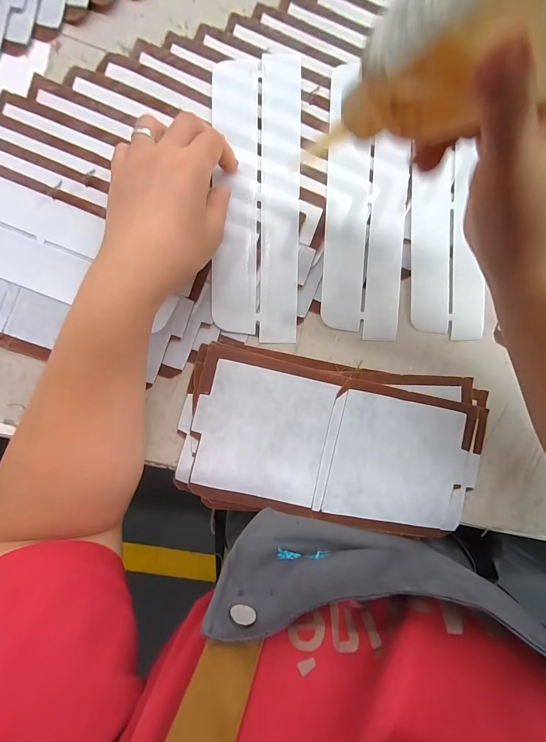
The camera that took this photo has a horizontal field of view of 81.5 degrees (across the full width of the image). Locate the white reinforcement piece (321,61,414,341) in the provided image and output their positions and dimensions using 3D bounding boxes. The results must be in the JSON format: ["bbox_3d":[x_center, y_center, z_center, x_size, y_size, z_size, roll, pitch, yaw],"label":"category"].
[{"bbox_3d":[0.078,-0.131,0.264,0.070,0.004,0.204,1,96,-9],"label":"white reinforcement piece"}]

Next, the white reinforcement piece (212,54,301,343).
[{"bbox_3d":[-0.013,-0.135,0.253,0.068,0.007,0.217,1,93,-7],"label":"white reinforcement piece"}]

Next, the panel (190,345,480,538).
[{"bbox_3d":[0.056,0.066,0.270,0.243,0.010,0.120,13,91,-7],"label":"panel"}]

